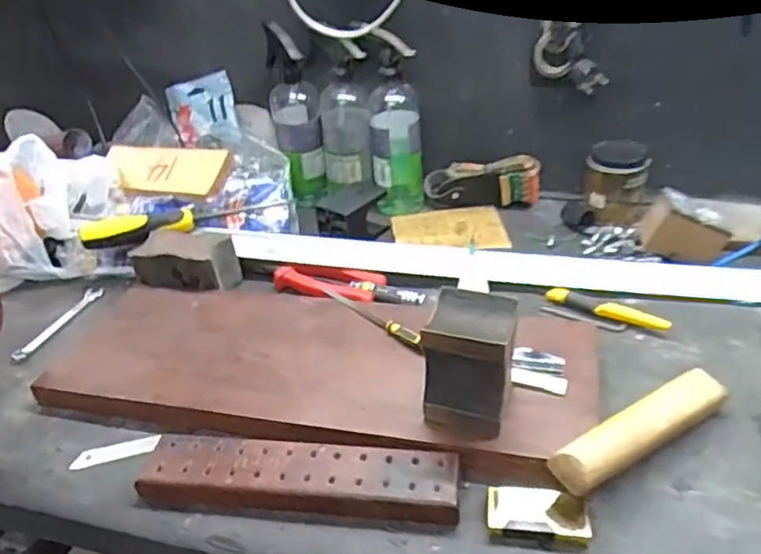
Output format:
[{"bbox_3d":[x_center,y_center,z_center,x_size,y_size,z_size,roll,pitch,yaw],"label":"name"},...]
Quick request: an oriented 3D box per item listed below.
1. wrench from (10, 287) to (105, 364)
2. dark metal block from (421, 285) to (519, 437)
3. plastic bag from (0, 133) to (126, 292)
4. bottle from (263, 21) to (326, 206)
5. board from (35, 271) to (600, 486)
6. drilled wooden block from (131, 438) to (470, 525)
[{"bbox_3d":[-0.364,0.051,0.702,0.024,0.012,0.136,7,35,19],"label":"wrench"},{"bbox_3d":[0.069,0.064,0.484,0.067,0.083,0.068,4,34,15],"label":"dark metal block"},{"bbox_3d":[-0.426,-0.082,0.778,0.208,0.157,0.110,-27,39,-29],"label":"plastic bag"},{"bbox_3d":[-0.117,-0.222,0.855,0.069,0.227,0.100,-10,33,-6],"label":"bottle"},{"bbox_3d":[-0.070,0.059,0.598,0.523,0.024,0.223,6,35,17],"label":"board"},{"bbox_3d":[-0.065,0.156,0.481,0.247,0.018,0.057,0,34,10],"label":"drilled wooden block"}]

